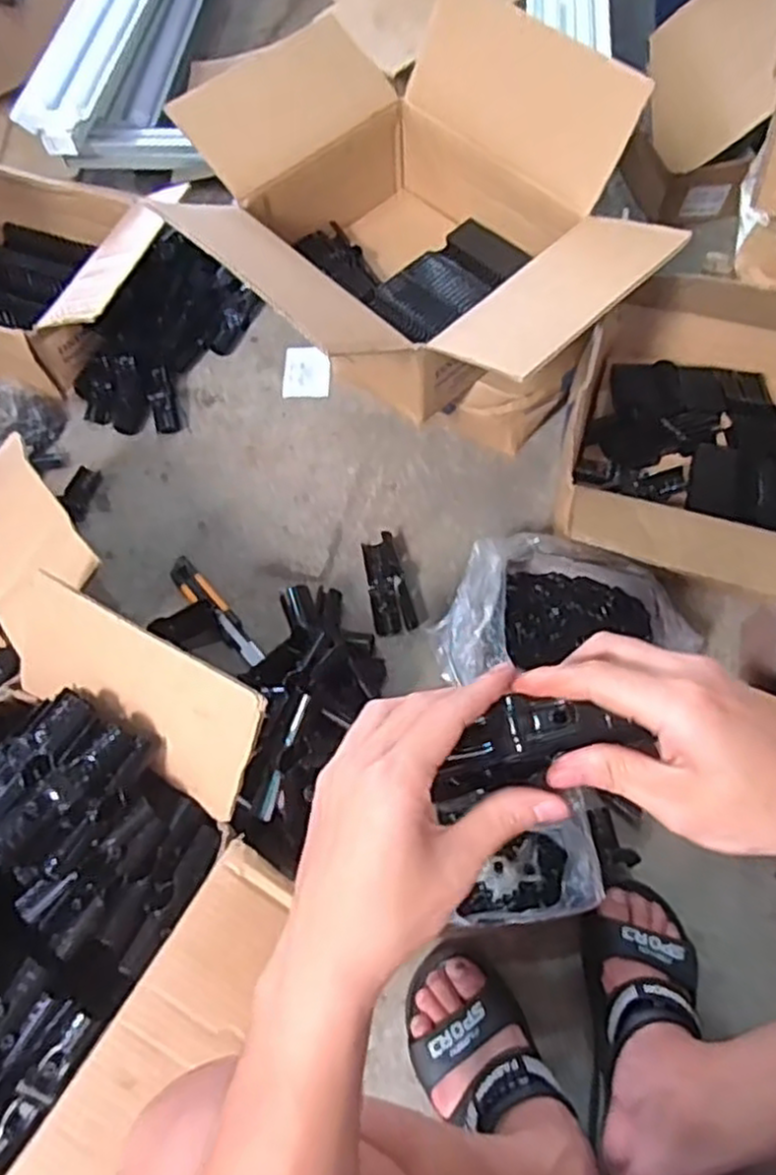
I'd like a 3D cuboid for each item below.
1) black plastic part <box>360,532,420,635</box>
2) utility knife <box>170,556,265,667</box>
[{"bbox_3d":[0.000,-0.005,0.934,0.050,0.020,0.130,-11,62,-3],"label":"black plastic part"},{"bbox_3d":[-0.211,0.030,0.934,0.034,0.017,0.178,-39,67,-16],"label":"utility knife"}]

